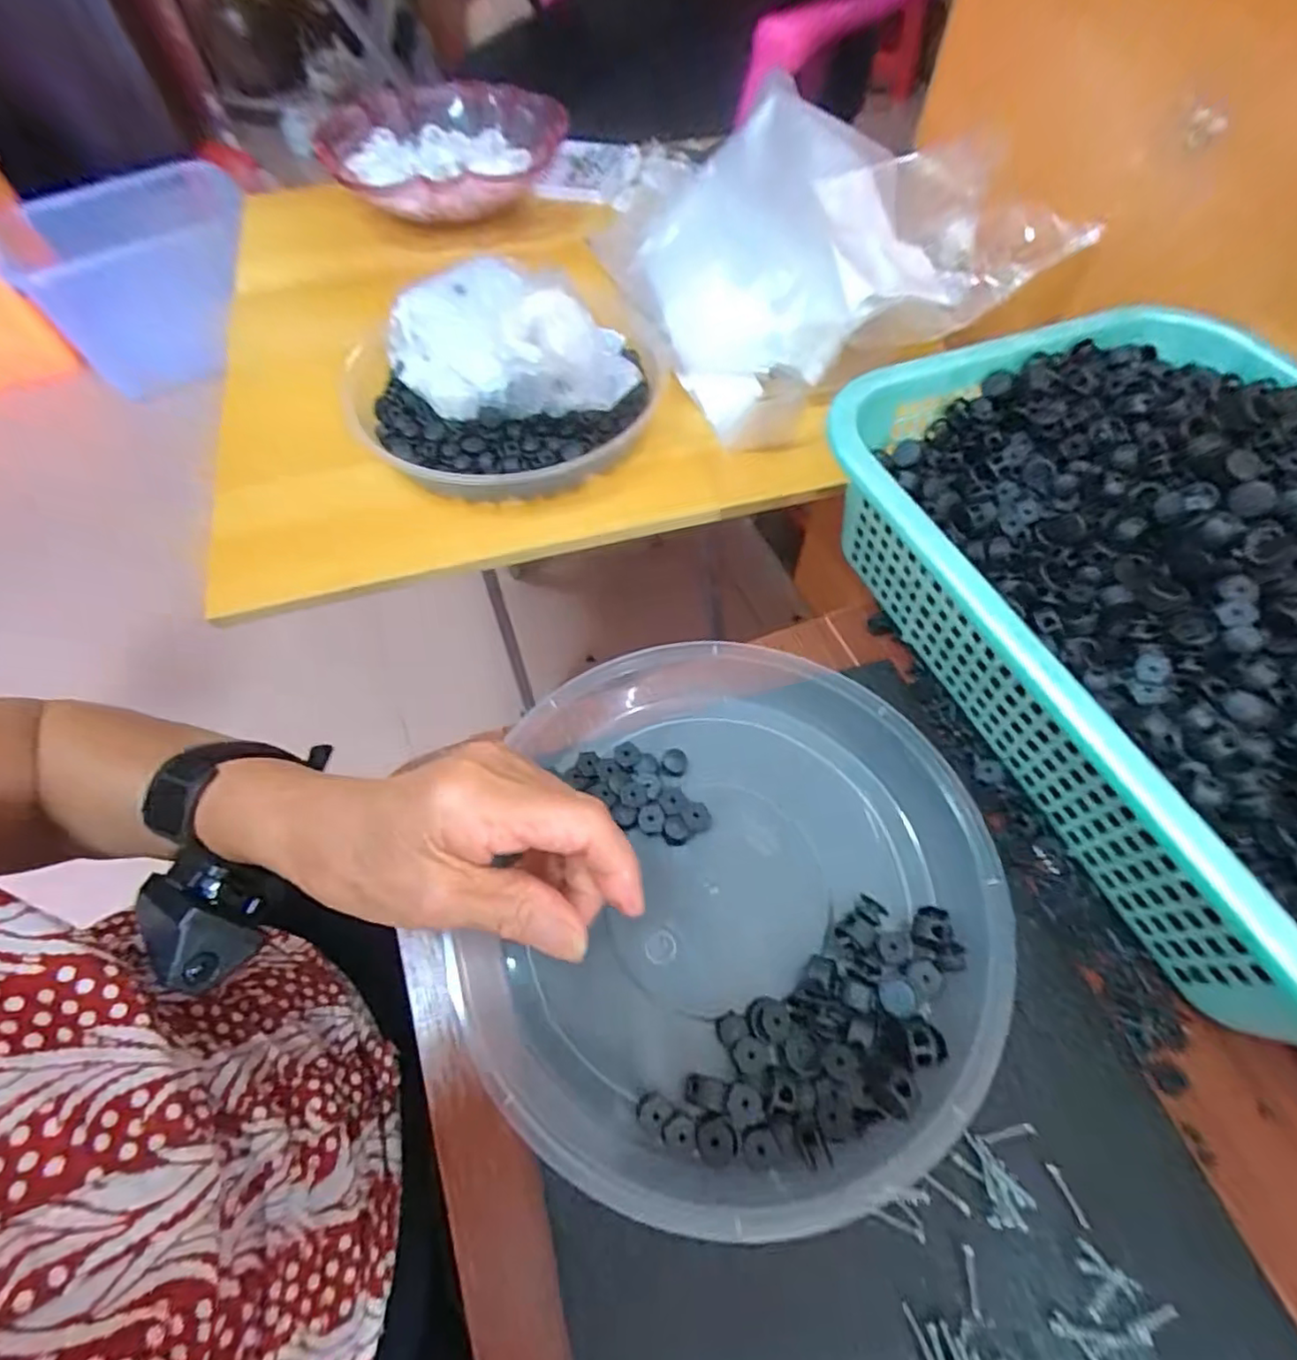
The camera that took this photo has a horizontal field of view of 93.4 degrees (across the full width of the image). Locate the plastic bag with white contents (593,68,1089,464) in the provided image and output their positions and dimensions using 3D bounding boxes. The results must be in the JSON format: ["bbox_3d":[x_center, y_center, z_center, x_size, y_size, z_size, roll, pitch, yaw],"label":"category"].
[{"bbox_3d":[0.128,-0.370,0.506,0.271,0.118,0.324,-19,61,-8],"label":"plastic bag with white contents"}]

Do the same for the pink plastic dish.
[{"bbox_3d":[-0.207,-0.560,0.657,0.223,0.062,0.257,16,62,11],"label":"pink plastic dish"}]

